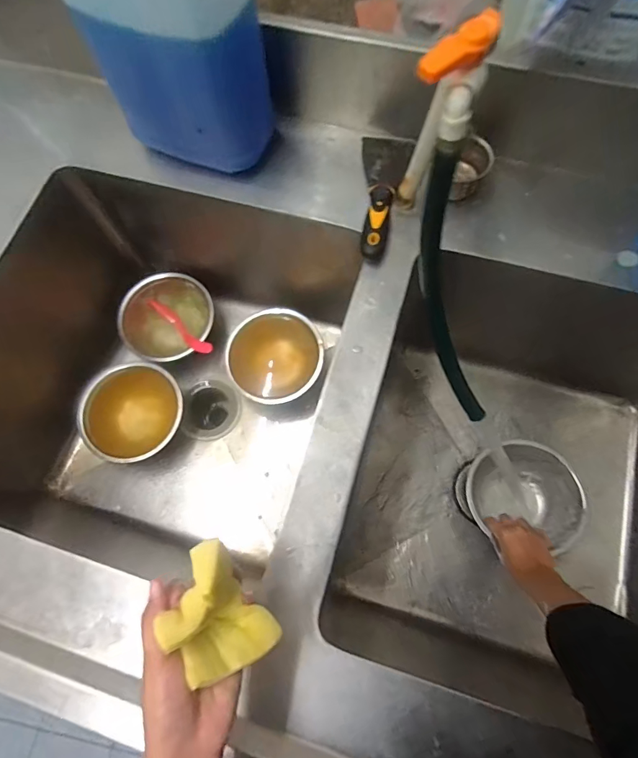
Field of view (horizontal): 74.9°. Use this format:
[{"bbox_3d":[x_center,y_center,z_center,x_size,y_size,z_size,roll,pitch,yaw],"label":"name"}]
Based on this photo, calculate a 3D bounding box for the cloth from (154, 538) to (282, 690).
[{"bbox_3d":[-0.073,0.161,0.286,0.052,0.062,0.084,-33,74,-9],"label":"cloth"}]

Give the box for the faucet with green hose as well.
[{"bbox_3d":[0.130,-0.105,0.421,0.055,0.394,0.080,-28,46,-7],"label":"faucet with green hose"}]

